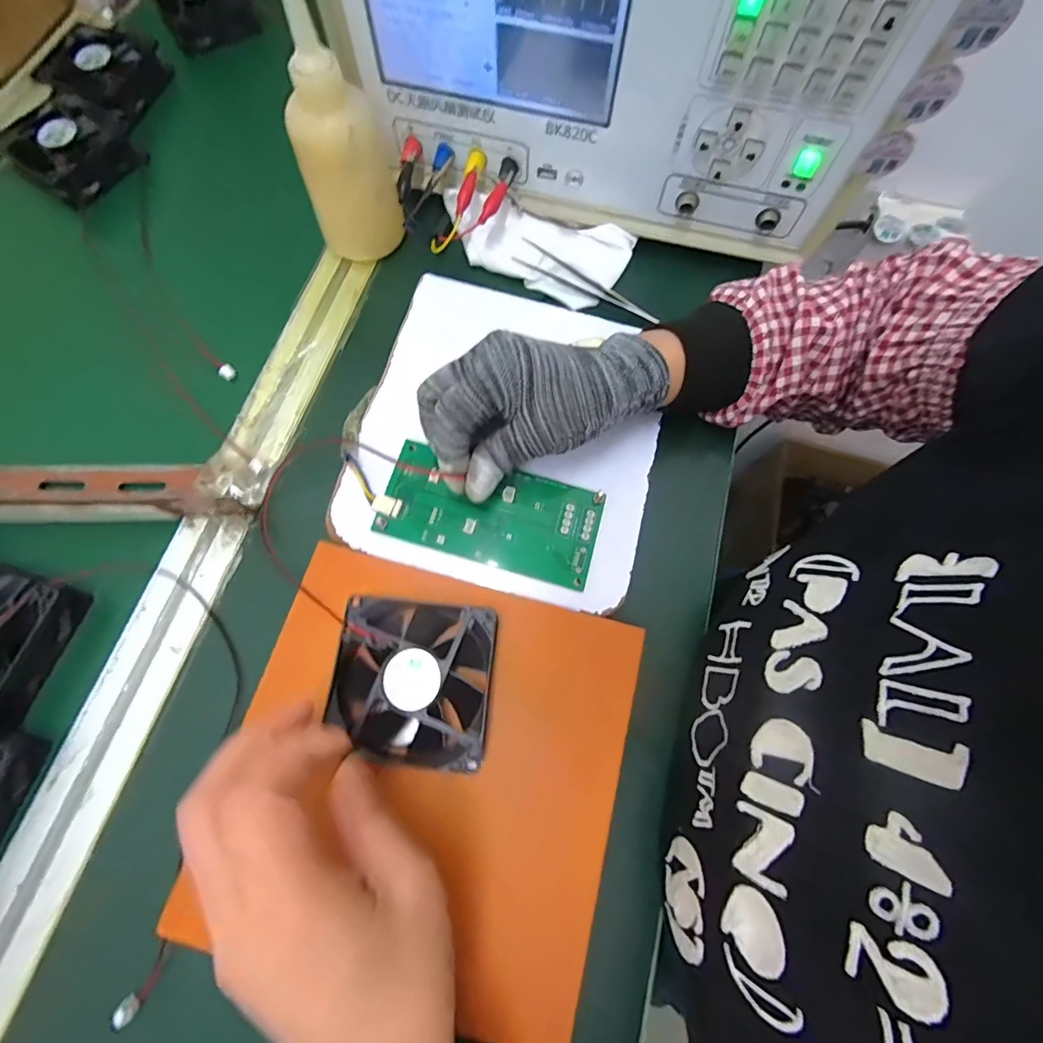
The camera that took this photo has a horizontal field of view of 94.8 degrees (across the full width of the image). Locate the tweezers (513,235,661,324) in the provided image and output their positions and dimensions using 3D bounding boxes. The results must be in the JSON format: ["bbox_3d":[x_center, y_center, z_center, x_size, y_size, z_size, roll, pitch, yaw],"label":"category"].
[{"bbox_3d":[0.050,-0.180,0.365,0.120,0.014,0.018,29,76,8],"label":"tweezers"}]

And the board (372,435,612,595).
[{"bbox_3d":[-0.019,-0.005,0.299,0.134,0.009,0.065,13,74,0],"label":"board"}]

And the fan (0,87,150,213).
[{"bbox_3d":[-0.372,-0.309,0.397,0.079,0.029,0.084,35,77,10],"label":"fan"}]

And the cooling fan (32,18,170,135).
[{"bbox_3d":[-0.368,-0.396,0.419,0.086,0.020,0.088,19,74,-15],"label":"cooling fan"}]

